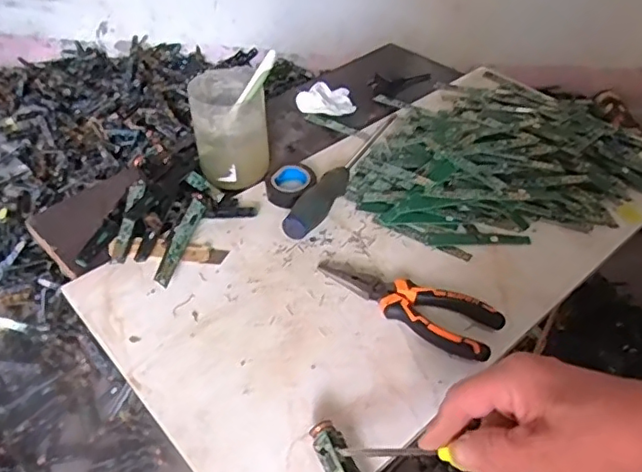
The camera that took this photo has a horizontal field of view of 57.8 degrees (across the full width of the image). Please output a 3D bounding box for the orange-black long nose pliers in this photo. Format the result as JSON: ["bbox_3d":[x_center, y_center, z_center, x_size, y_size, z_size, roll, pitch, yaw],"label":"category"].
[{"bbox_3d":[0.070,0.057,0.496,0.159,0.023,0.052,19,46,19],"label":"orange-black long nose pliers"}]

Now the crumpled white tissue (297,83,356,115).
[{"bbox_3d":[0.005,-0.173,0.742,0.071,0.025,0.052,-5,43,-6],"label":"crumpled white tissue"}]

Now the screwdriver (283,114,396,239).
[{"bbox_3d":[0.031,-0.073,0.617,0.025,0.029,0.239,20,46,20],"label":"screwdriver"}]

